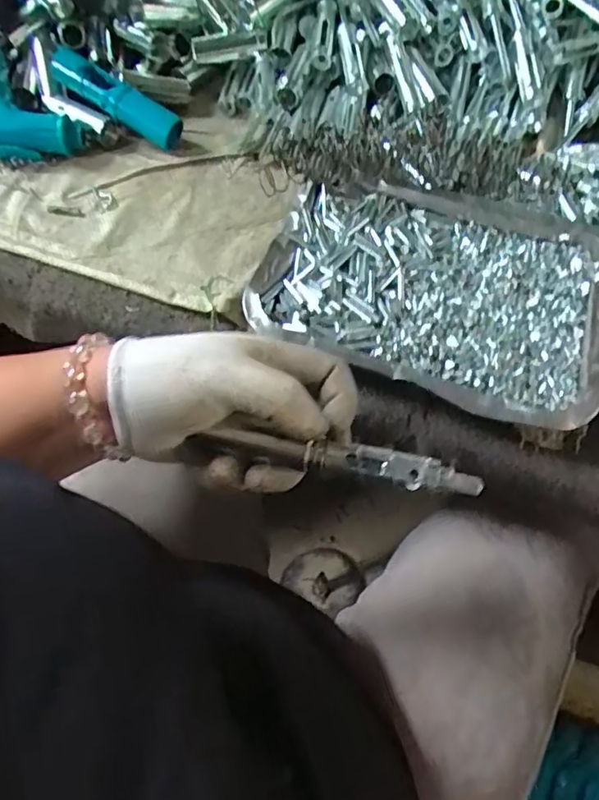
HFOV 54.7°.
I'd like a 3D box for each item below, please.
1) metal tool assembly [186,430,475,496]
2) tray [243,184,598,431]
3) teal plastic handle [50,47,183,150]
[{"bbox_3d":[0.023,0.031,0.304,0.140,0.011,0.015,8,62,4],"label":"metal tool assembly"},{"bbox_3d":[0.099,-0.082,0.430,0.248,0.025,0.172,18,62,7],"label":"tray"},{"bbox_3d":[-0.163,-0.268,0.507,0.125,0.028,0.033,32,64,-3],"label":"teal plastic handle"}]

